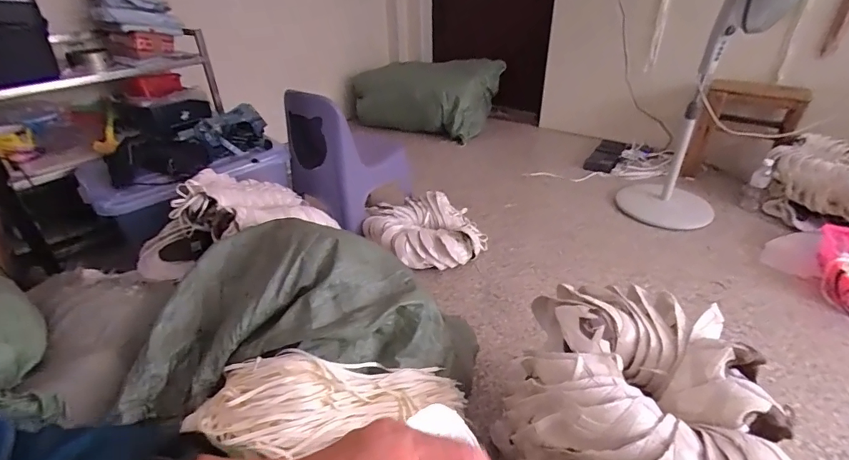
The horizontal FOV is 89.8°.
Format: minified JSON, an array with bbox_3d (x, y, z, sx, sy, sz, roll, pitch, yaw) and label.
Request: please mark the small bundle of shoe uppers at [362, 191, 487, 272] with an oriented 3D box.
[{"bbox_3d":[-0.005,0.003,1.596,0.410,0.165,0.381,-1,32,1],"label":"small bundle of shoe uppers"}]

